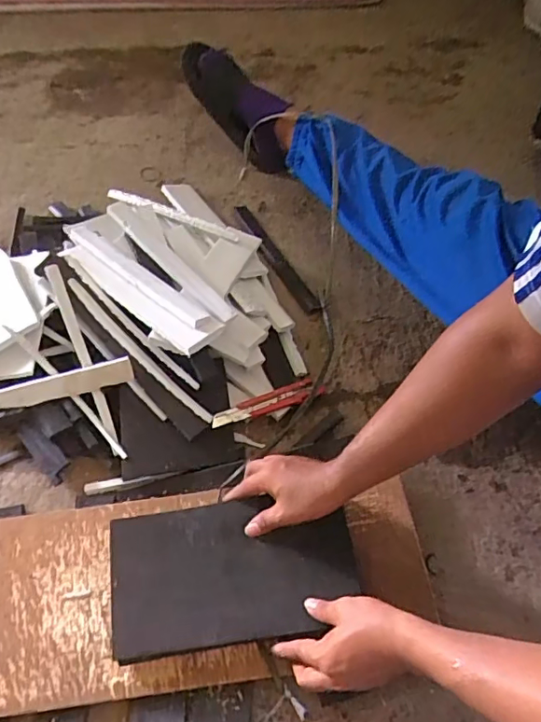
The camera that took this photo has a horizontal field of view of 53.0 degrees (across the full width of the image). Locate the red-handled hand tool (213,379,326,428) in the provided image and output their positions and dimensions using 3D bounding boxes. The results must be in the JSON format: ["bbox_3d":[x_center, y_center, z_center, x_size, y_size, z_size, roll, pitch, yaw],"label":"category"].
[{"bbox_3d":[-0.001,0.058,0.785,0.172,0.023,0.032,-23,61,-13],"label":"red-handled hand tool"}]

